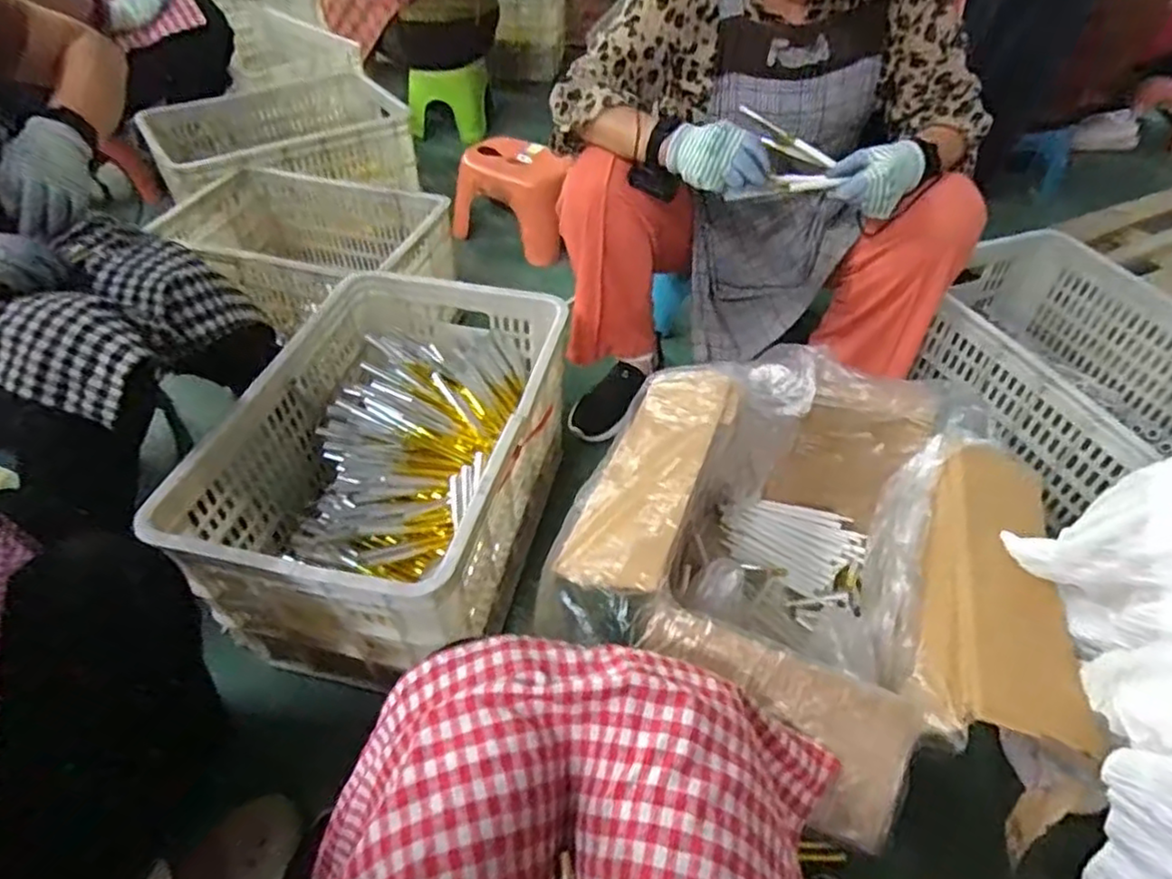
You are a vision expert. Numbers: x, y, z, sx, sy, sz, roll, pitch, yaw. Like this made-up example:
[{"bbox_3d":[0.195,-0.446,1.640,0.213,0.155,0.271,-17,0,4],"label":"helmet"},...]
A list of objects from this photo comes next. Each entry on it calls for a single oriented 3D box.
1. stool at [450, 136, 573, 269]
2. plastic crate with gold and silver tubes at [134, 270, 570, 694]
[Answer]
[{"bbox_3d":[-0.173,-0.586,1.618,0.260,0.190,0.224,13,49,8],"label":"stool"},{"bbox_3d":[-0.250,0.016,0.943,0.356,0.270,0.563,12,49,7],"label":"plastic crate with gold and silver tubes"}]

